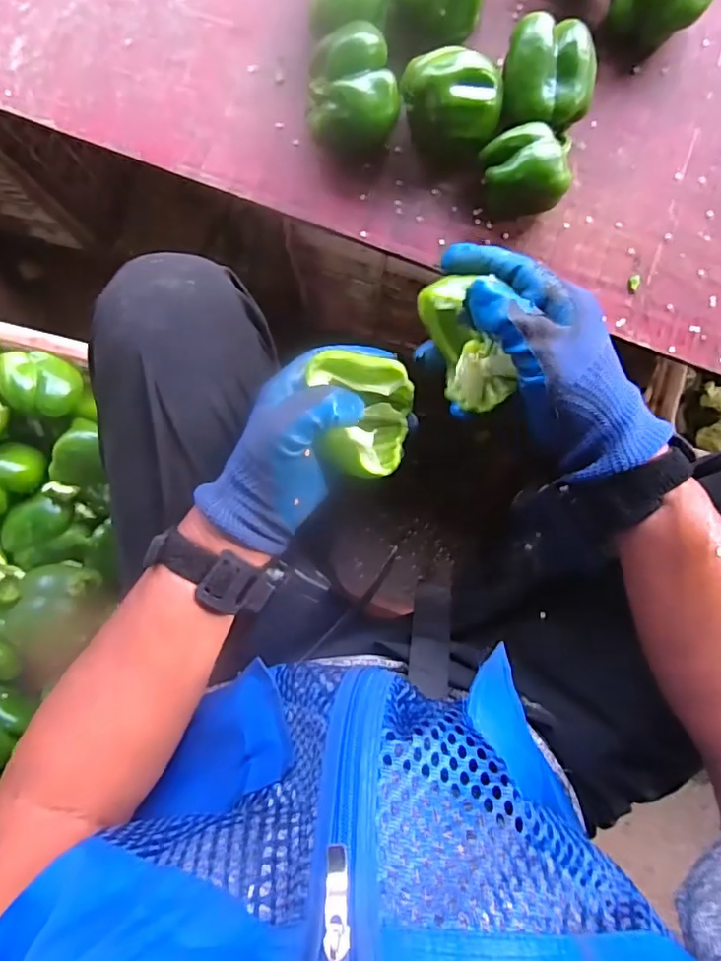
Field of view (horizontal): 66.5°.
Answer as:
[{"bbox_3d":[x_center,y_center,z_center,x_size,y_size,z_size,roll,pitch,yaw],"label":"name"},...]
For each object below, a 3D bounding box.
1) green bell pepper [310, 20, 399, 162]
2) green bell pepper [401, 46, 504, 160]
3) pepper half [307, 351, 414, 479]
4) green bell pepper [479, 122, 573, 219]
[{"bbox_3d":[-0.007,-0.294,0.431,0.067,0.072,0.070,0,90,0],"label":"green bell pepper"},{"bbox_3d":[0.071,-0.296,0.437,0.076,0.063,0.061,34,90,0],"label":"green bell pepper"},{"bbox_3d":[-0.001,-0.042,0.368,0.067,0.038,0.075,8,90,0],"label":"pepper half"},{"bbox_3d":[0.131,-0.251,0.438,0.070,0.056,0.064,8,90,0],"label":"green bell pepper"}]

